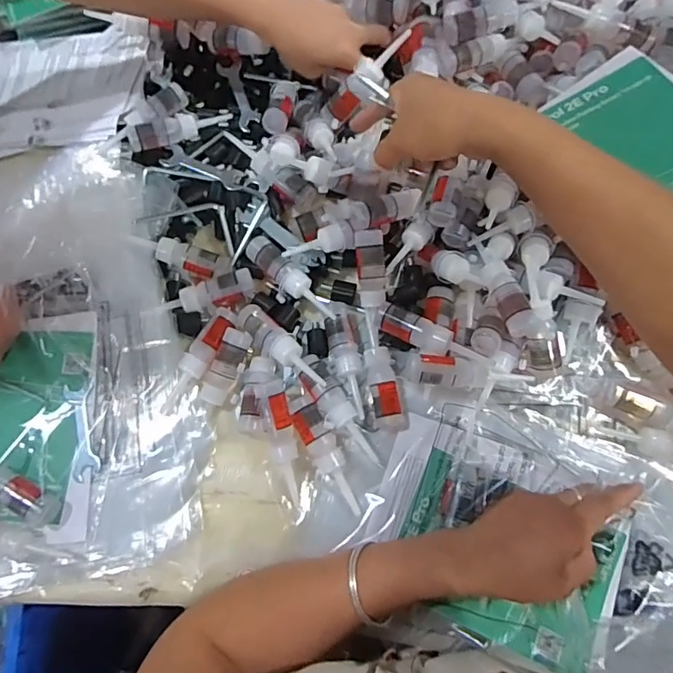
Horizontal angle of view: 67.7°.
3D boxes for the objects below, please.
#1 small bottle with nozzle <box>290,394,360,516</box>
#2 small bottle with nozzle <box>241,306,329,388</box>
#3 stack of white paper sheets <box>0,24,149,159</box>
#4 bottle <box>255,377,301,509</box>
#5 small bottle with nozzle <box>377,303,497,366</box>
[{"bbox_3d":[-0.008,0.104,0.442,0.025,0.025,0.108,-28,86,-9],"label":"small bottle with nozzle"},{"bbox_3d":[-0.051,0.009,0.454,0.026,0.023,0.105,-43,75,-14],"label":"small bottle with nozzle"},{"bbox_3d":[-0.328,-0.285,0.583,0.226,0.019,0.173,0,67,10],"label":"stack of white paper sheets"},{"bbox_3d":[-0.048,0.092,0.439,0.025,0.021,0.111,-12,100,-4],"label":"bottle"},{"bbox_3d":[0.084,0.003,0.445,0.104,0.025,0.024,27,73,10],"label":"small bottle with nozzle"}]

